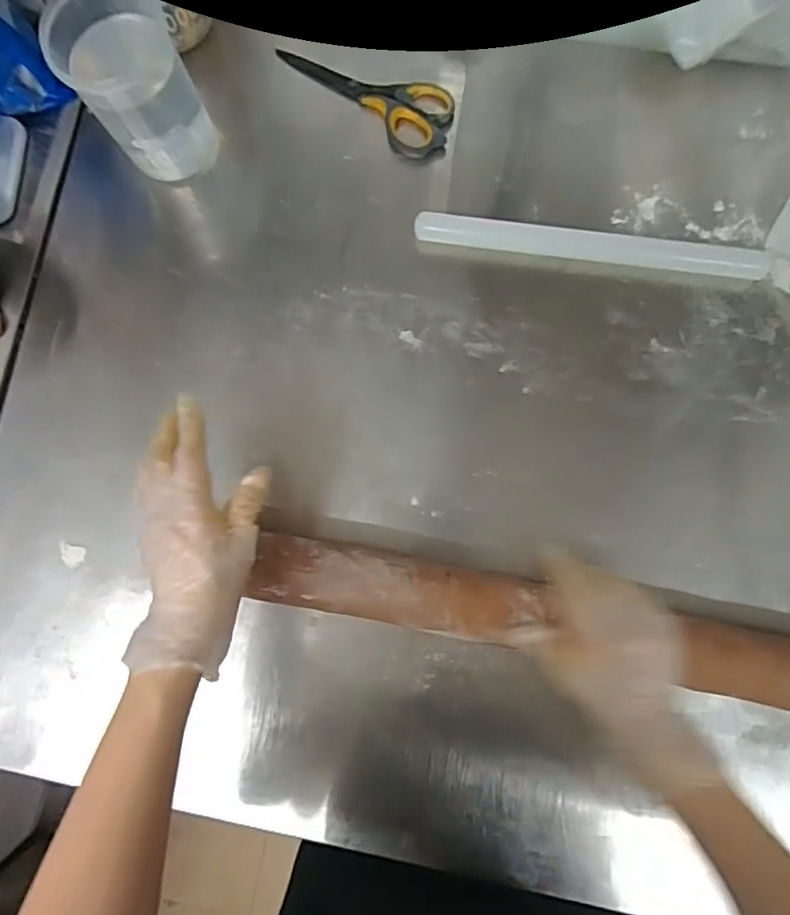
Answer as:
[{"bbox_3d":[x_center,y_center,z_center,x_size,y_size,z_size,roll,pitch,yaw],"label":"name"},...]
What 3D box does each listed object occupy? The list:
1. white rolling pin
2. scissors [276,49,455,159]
[{"bbox_3d":[0.180,-0.195,0.526,0.320,0.025,0.031,8,83,3],"label":"white rolling pin"},{"bbox_3d":[-0.025,-0.373,0.564,0.191,0.014,0.066,36,86,6],"label":"scissors"}]

